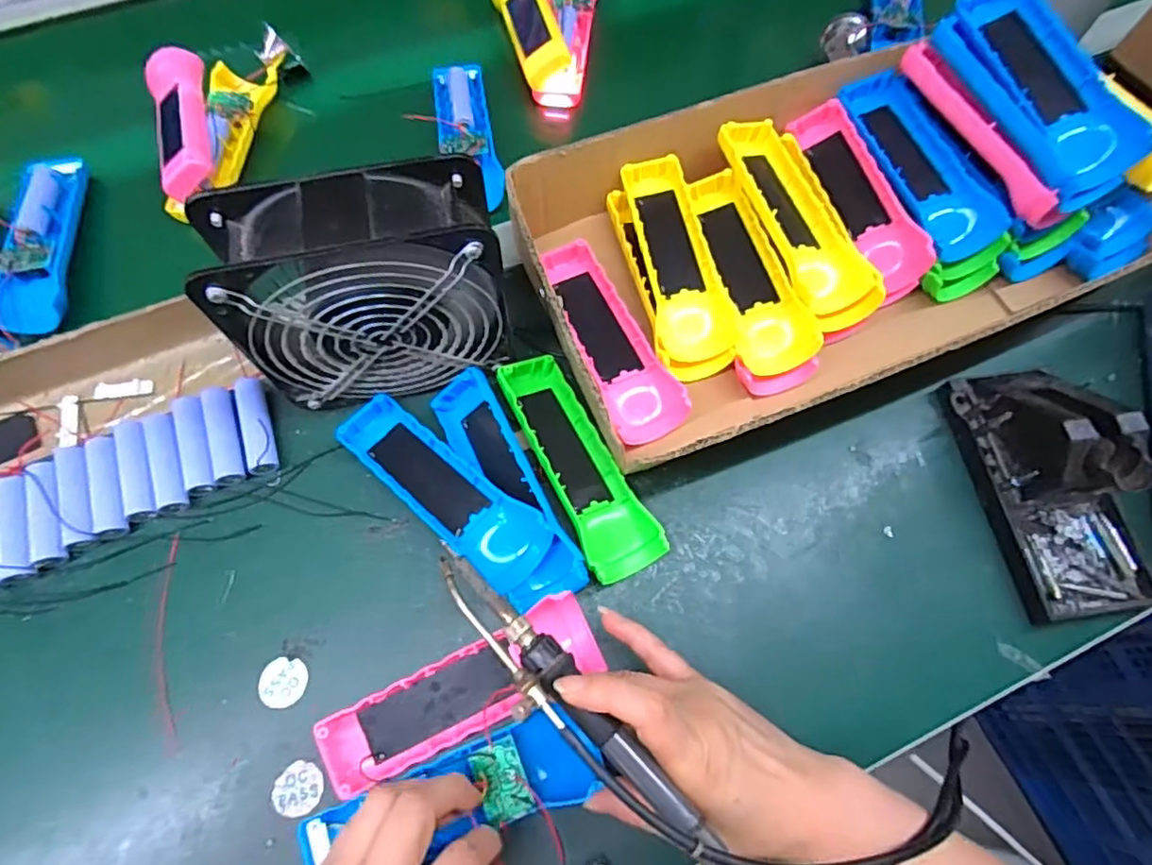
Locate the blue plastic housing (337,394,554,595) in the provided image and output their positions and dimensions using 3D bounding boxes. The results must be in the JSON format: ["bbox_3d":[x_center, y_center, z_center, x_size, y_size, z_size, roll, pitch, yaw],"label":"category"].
[{"bbox_3d":[-0.085,0.034,0.374,0.156,0.033,0.044,39,74,14],"label":"blue plastic housing"}]

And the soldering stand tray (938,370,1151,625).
[{"bbox_3d":[0.300,0.028,0.360,0.076,0.072,0.157,-7,69,-3],"label":"soldering stand tray"}]

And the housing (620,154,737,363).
[{"bbox_3d":[0.068,-0.122,0.404,0.048,0.018,0.154,-7,68,-2],"label":"housing"}]

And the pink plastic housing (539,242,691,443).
[{"bbox_3d":[0.022,-0.065,0.407,0.041,0.027,0.158,-22,70,-8],"label":"pink plastic housing"}]

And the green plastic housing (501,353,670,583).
[{"bbox_3d":[0.001,0.019,0.384,0.046,0.029,0.154,-25,70,-9],"label":"green plastic housing"}]

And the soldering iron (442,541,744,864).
[{"bbox_3d":[0.003,0.127,0.260,0.197,0.019,0.029,41,71,18],"label":"soldering iron"}]

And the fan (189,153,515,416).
[{"bbox_3d":[-0.117,-0.078,0.351,0.146,0.145,0.060,-13,70,-5],"label":"fan"}]

